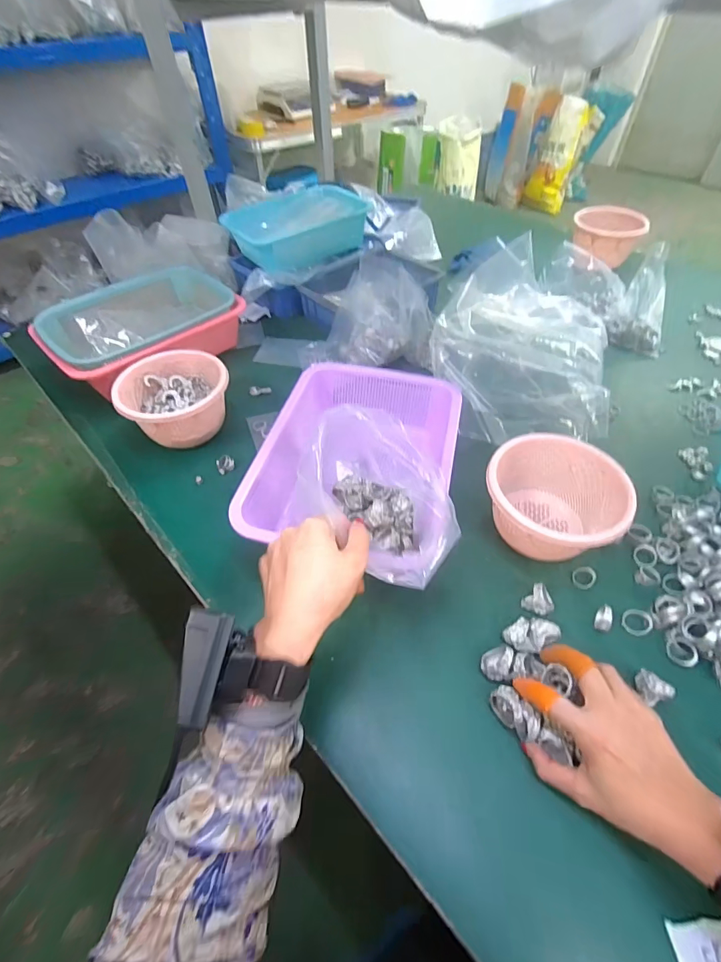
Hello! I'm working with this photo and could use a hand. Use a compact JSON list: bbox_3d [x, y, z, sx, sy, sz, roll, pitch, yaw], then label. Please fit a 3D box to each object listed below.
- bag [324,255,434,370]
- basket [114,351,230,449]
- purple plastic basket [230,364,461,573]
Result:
[{"bbox_3d":[0.029,-0.270,0.699,0.176,0.139,0.113,15,52,14],"label":"bag"},{"bbox_3d":[-0.269,-0.119,0.616,0.141,0.080,0.140,-1,50,1],"label":"basket"},{"bbox_3d":[0.002,-0.027,0.545,0.224,0.085,0.306,10,51,10],"label":"purple plastic basket"}]

